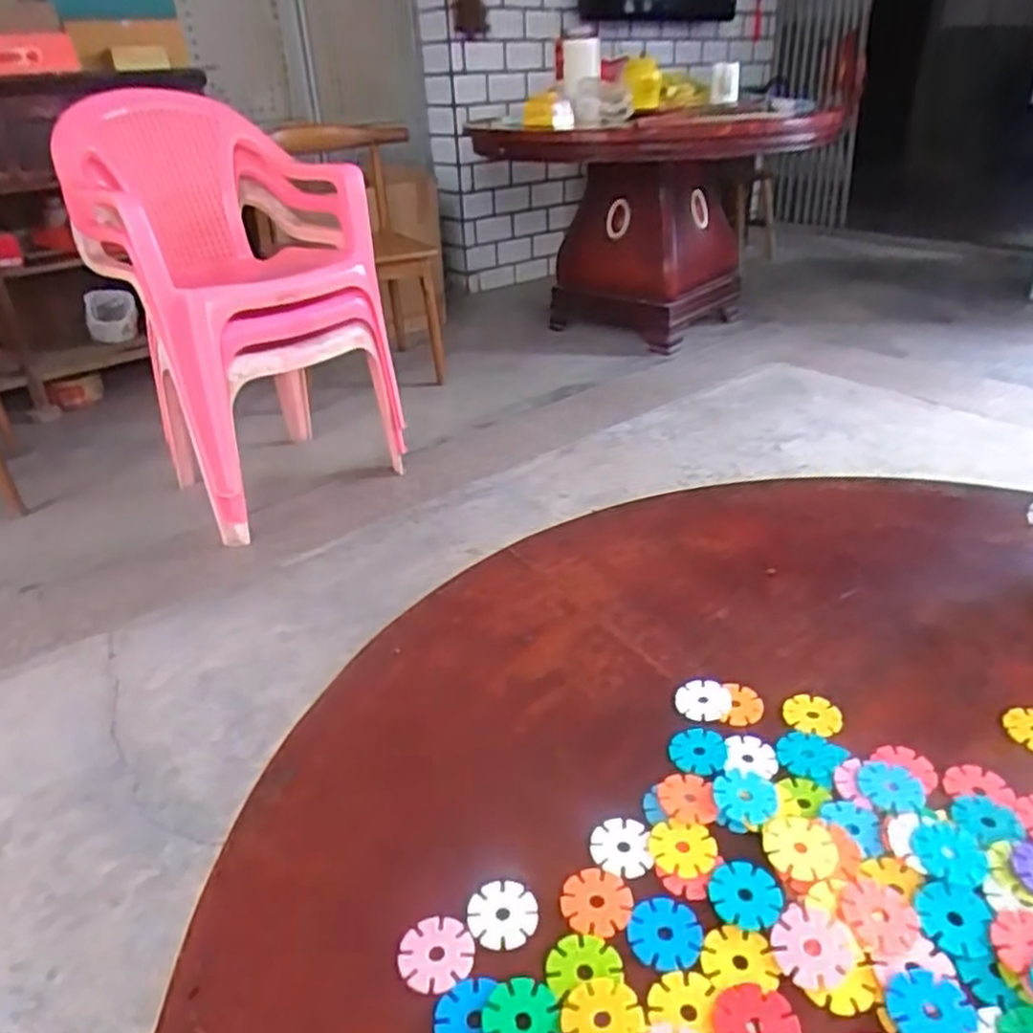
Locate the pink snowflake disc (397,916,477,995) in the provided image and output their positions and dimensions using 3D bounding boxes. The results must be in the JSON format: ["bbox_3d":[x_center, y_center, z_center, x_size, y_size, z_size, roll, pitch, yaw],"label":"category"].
[{"bbox_3d":[-0.035,0.189,0.331,0.033,0.004,0.031,-3,30,2],"label":"pink snowflake disc"}]

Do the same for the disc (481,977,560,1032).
[{"bbox_3d":[0.002,0.201,0.304,0.030,0.004,0.031,-3,30,2],"label":"disc"}]

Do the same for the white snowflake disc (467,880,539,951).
[{"bbox_3d":[-0.006,0.178,0.345,0.031,0.004,0.028,-6,30,-4],"label":"white snowflake disc"}]

